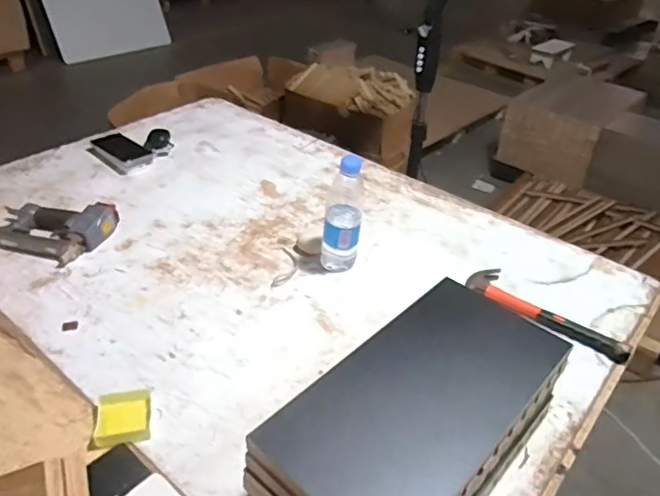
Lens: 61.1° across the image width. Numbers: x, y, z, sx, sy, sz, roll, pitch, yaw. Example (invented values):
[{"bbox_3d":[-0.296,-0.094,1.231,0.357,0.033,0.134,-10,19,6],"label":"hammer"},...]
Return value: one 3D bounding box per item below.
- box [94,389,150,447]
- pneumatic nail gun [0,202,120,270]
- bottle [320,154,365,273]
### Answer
[{"bbox_3d":[-0.264,0.215,0.715,0.065,0.013,0.076,-6,39,-11],"label":"box"},{"bbox_3d":[-0.514,-0.041,1.017,0.212,0.047,0.141,12,39,12],"label":"pneumatic nail gun"},{"bbox_3d":[0.022,-0.059,0.929,0.063,0.216,0.057,10,38,9],"label":"bottle"}]

